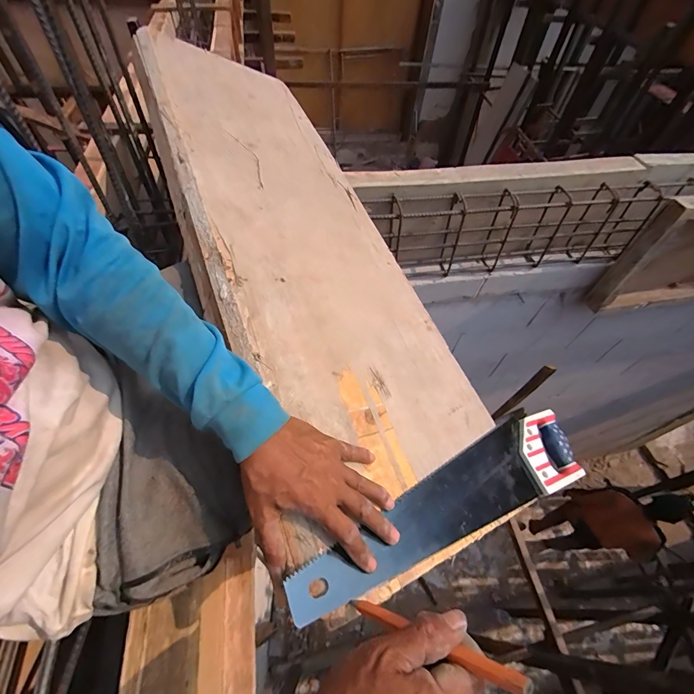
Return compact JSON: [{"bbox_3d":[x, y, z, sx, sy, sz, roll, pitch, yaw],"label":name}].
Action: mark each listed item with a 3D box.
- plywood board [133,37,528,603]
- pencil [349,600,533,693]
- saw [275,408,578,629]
[{"bbox_3d":[-0.091,-0.227,0.647,0.372,0.028,1.118,-5,57,-35],"label":"plywood board"},{"bbox_3d":[0.053,0.204,0.253,0.007,0.146,0.014,49,54,-23],"label":"pencil"},{"bbox_3d":[0.159,0.183,0.449,0.519,0.023,0.105,-8,52,-38],"label":"saw"}]

